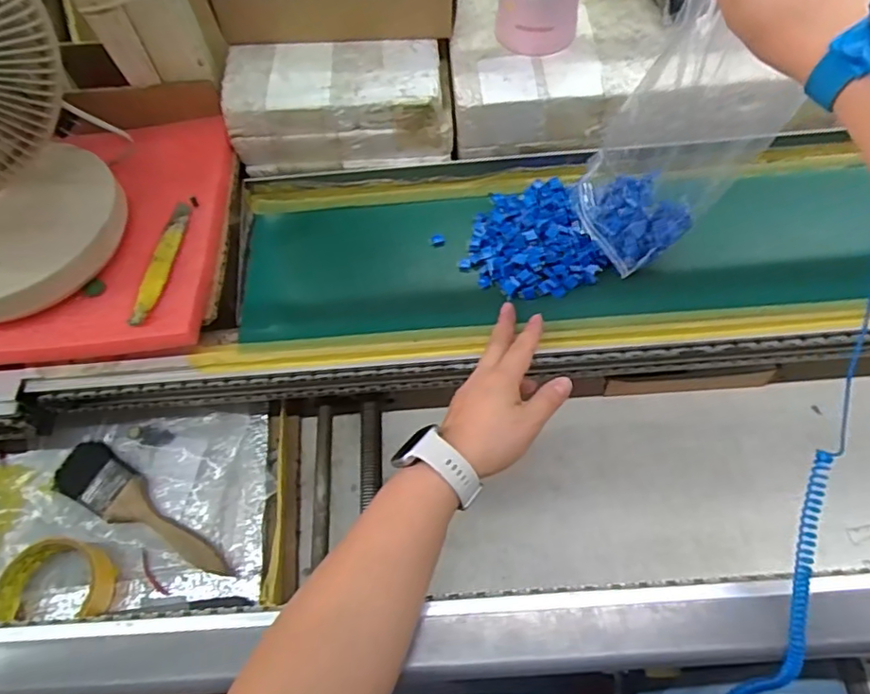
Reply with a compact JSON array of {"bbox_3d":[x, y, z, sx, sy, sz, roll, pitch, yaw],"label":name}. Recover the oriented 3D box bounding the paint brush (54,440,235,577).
[{"bbox_3d":[-0.267,0.148,0.535,0.193,0.020,0.049,29,68,17],"label":"paint brush"}]

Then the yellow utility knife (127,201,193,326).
[{"bbox_3d":[-0.241,-0.077,0.523,0.019,0.011,0.131,3,62,5],"label":"yellow utility knife"}]

